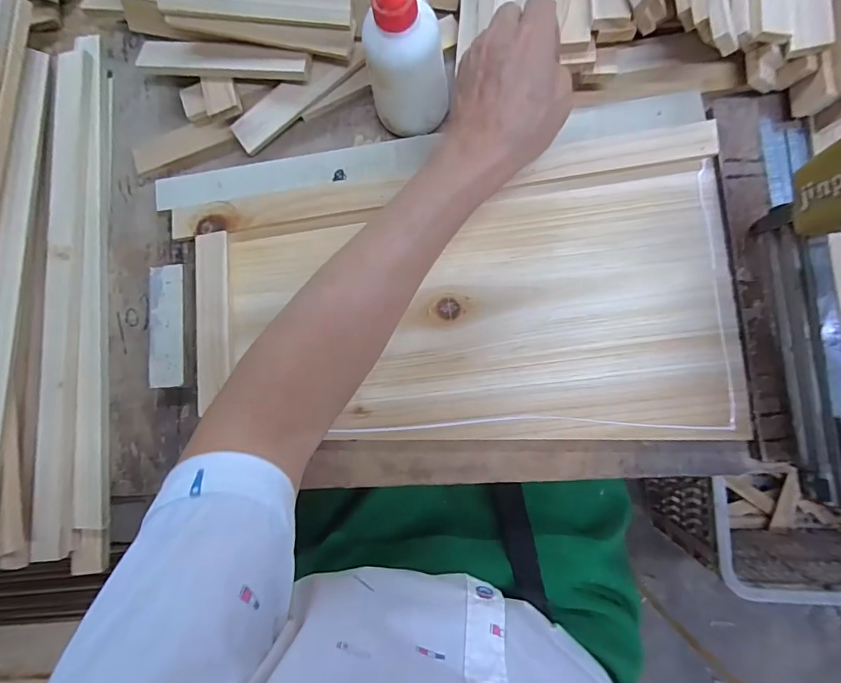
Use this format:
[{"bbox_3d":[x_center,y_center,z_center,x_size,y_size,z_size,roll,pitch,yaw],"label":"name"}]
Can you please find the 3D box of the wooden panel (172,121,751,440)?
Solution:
[{"bbox_3d":[0.026,-0.034,0.371,0.430,0.017,0.228,-3,84,5],"label":"wooden panel"}]

